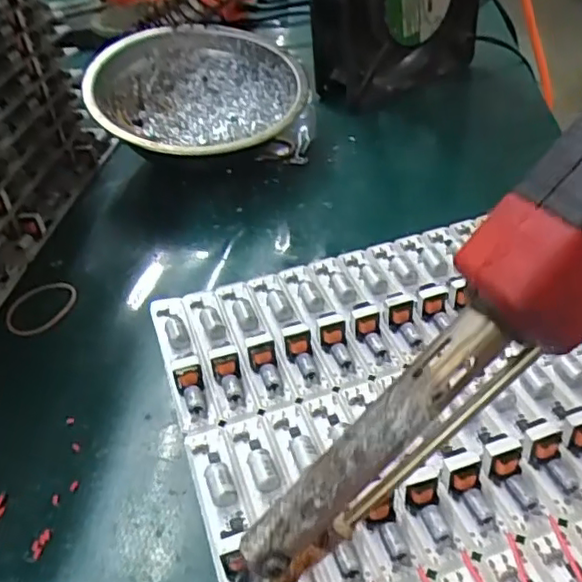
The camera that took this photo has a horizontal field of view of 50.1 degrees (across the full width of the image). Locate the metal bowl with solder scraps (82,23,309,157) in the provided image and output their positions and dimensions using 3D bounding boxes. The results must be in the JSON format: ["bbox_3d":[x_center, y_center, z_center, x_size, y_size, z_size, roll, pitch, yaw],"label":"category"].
[{"bbox_3d":[-0.057,-0.116,0.390,0.128,0.058,0.139,-4,40,3],"label":"metal bowl with solder scraps"}]

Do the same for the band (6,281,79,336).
[{"bbox_3d":[-0.118,0.007,0.294,0.033,0.004,0.033,-19,42,-15],"label":"band"}]

